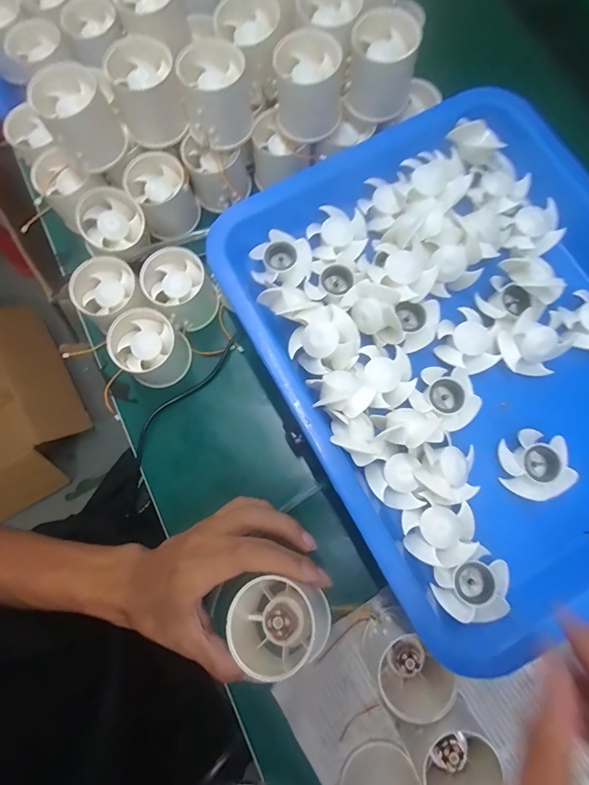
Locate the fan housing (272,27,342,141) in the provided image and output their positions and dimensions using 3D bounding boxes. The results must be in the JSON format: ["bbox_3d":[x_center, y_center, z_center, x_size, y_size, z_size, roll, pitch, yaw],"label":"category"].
[{"bbox_3d":[0.012,-0.244,0.329,0.052,0.057,0.050,0,77,1],"label":"fan housing"}]

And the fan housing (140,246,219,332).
[{"bbox_3d":[-0.096,-0.087,0.348,0.050,0.050,0.050,0,77,1],"label":"fan housing"}]

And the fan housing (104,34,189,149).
[{"bbox_3d":[-0.117,-0.237,0.330,0.053,0.061,0.050,-17,77,-3],"label":"fan housing"}]

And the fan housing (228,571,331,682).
[{"bbox_3d":[-0.008,0.142,0.250,0.057,0.038,0.061,-21,78,-4],"label":"fan housing"}]

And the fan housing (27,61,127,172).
[{"bbox_3d":[-0.170,-0.216,0.325,0.054,0.057,0.052,-36,79,-7],"label":"fan housing"}]

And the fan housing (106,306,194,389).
[{"bbox_3d":[-0.119,-0.035,0.338,0.053,0.053,0.048,-44,80,-9],"label":"fan housing"}]

